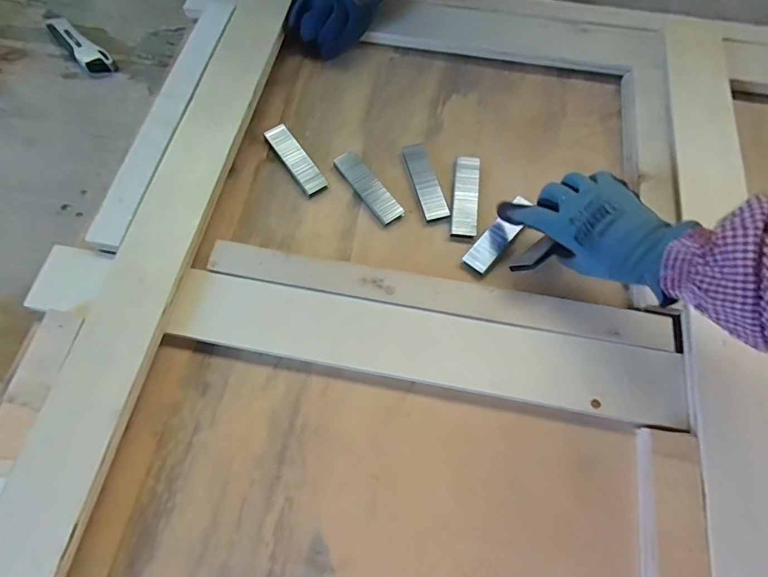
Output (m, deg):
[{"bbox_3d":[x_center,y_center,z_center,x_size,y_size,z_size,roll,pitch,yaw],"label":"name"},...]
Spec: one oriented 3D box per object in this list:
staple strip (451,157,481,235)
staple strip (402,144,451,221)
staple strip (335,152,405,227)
[{"bbox_3d":[0.094,-0.107,0.485,0.028,0.008,0.104,6,67,4],"label":"staple strip"},{"bbox_3d":[0.048,-0.126,0.493,0.031,0.004,0.103,-16,67,-5],"label":"staple strip"},{"bbox_3d":[-0.018,-0.119,0.493,0.031,0.011,0.108,-32,70,-11],"label":"staple strip"}]

